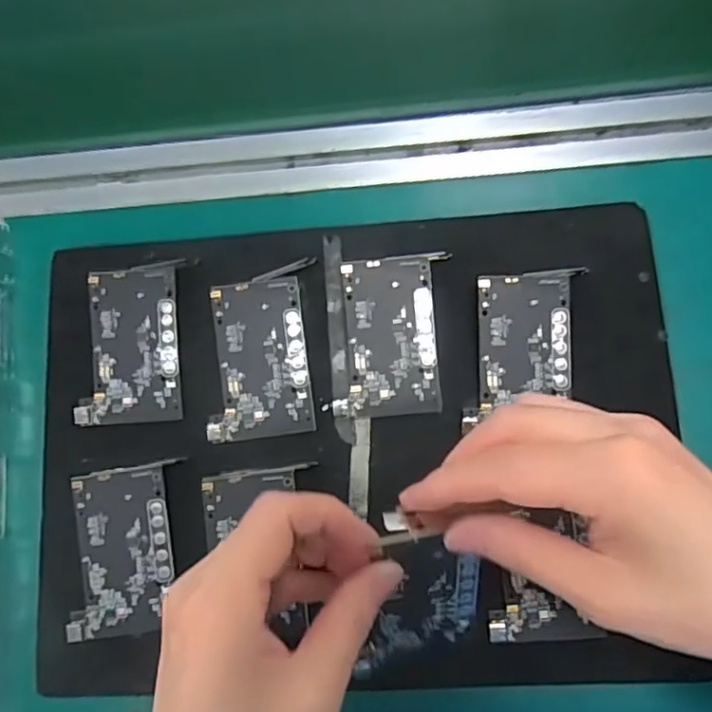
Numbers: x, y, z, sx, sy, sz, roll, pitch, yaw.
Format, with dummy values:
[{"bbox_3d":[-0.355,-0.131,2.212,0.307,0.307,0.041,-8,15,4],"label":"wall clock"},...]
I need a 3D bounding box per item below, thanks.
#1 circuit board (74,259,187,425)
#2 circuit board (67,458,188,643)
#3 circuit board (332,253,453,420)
[{"bbox_3d":[-0.128,-0.007,0.340,0.054,0.008,0.088,-4,79,6],"label":"circuit board"},{"bbox_3d":[-0.124,0.103,0.324,0.051,0.012,0.090,-2,79,6],"label":"circuit board"},{"bbox_3d":[0.018,-0.011,0.332,0.054,0.012,0.085,-4,79,6],"label":"circuit board"}]

